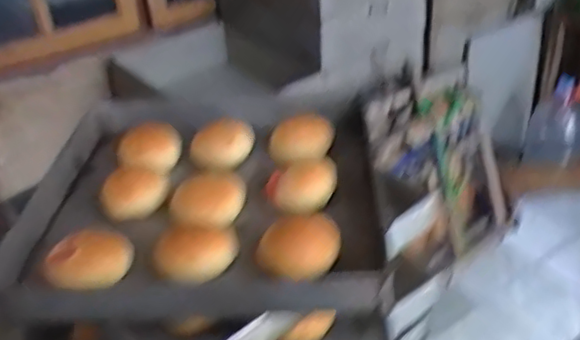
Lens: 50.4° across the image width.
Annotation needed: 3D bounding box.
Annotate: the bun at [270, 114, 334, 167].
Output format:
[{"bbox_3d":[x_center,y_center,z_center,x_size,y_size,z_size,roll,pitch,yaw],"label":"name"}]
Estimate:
[{"bbox_3d":[0.014,-0.050,0.937,0.105,0.047,0.065,-26,37,-28],"label":"bun"}]

